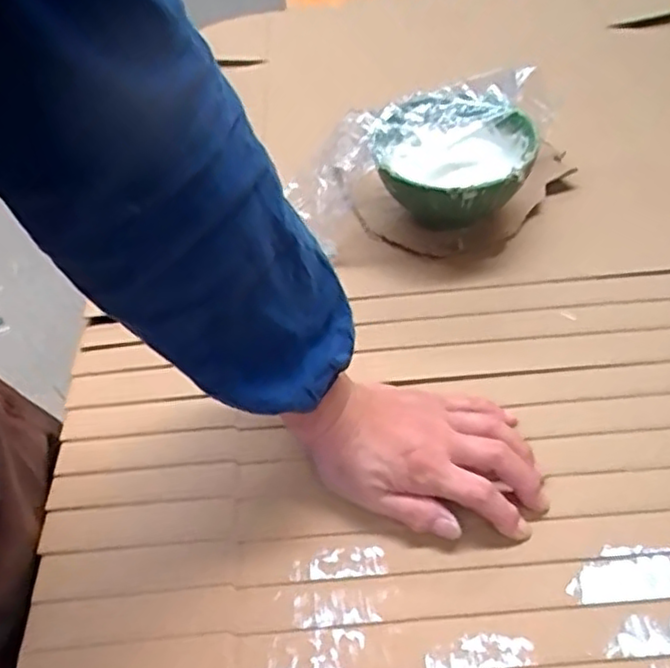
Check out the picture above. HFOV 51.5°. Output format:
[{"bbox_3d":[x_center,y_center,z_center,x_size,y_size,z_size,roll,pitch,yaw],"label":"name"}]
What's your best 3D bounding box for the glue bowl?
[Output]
[{"bbox_3d":[0.096,-0.130,0.584,0.121,0.084,0.118,-3,53,4],"label":"glue bowl"}]

